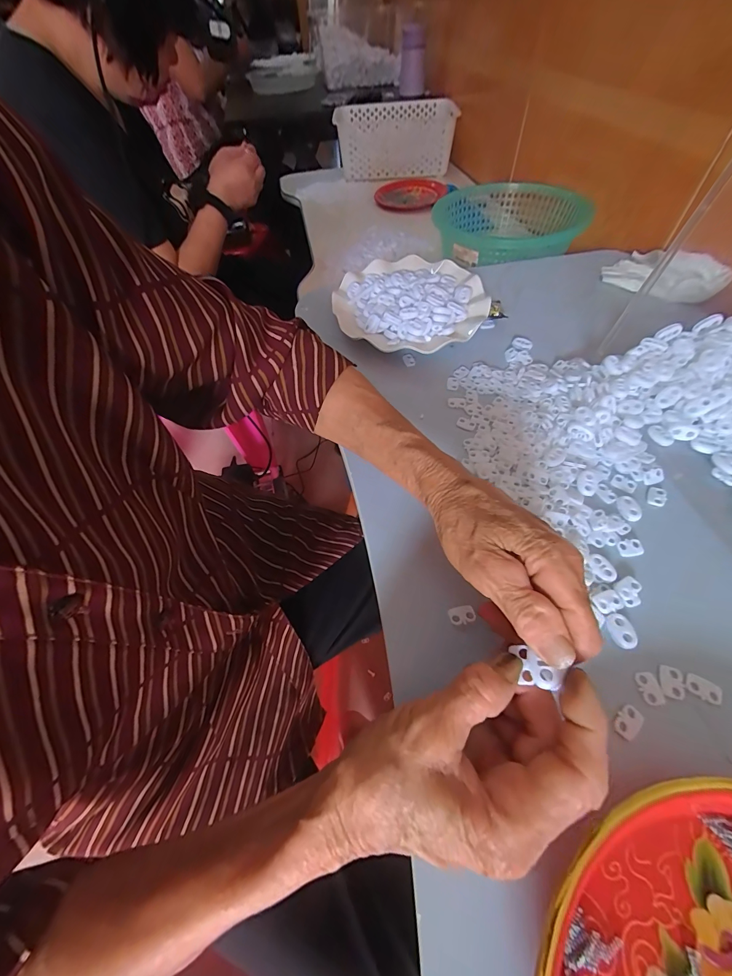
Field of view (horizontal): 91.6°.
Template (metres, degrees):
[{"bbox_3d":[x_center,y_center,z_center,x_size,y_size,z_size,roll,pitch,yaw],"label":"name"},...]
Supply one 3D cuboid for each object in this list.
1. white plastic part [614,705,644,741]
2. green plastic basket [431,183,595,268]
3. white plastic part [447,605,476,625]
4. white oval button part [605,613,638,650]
[{"bbox_3d":[0.155,0.138,0.210,0.012,0.004,0.018,37,66,25],"label":"white plastic part"},{"bbox_3d":[0.239,-0.438,0.596,0.206,0.069,0.281,-10,56,-2],"label":"green plastic basket"},{"bbox_3d":[0.068,0.089,0.250,0.018,0.004,0.012,-12,56,-4],"label":"white plastic part"},{"bbox_3d":[0.170,0.095,0.237,0.014,0.005,0.021,-9,56,-2],"label":"white oval button part"}]

